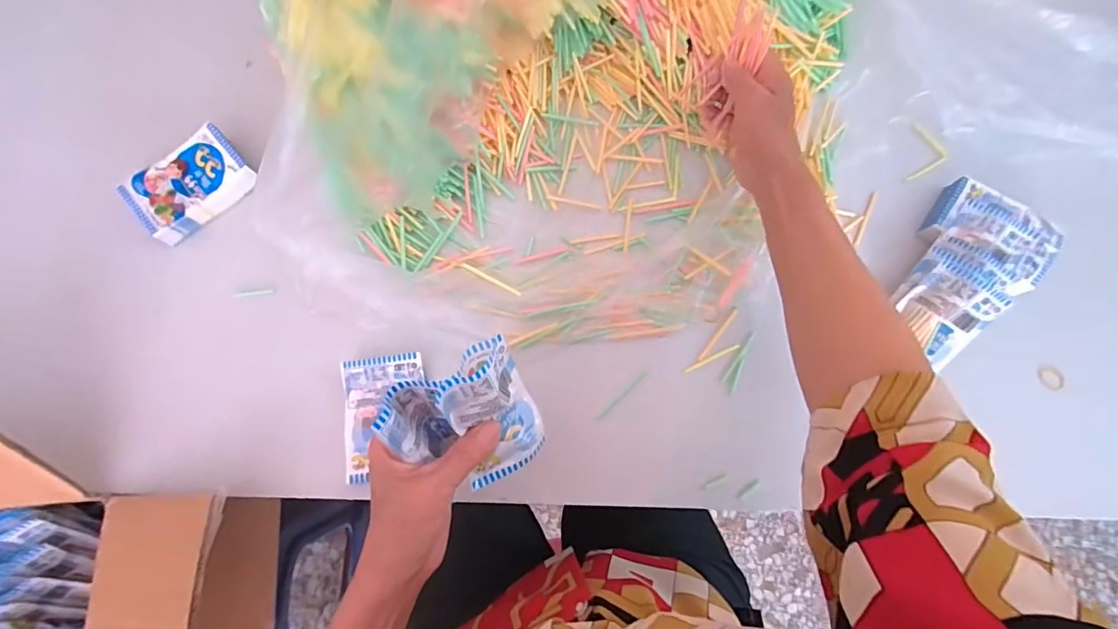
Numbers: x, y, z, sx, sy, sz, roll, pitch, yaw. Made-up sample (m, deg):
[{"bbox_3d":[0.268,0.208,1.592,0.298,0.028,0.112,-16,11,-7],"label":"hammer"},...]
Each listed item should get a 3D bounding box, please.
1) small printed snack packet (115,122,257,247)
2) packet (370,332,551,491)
[{"bbox_3d":[-0.354,-0.126,0.454,0.104,0.021,0.077,-42,80,-10],"label":"small printed snack packet"},{"bbox_3d":[-0.058,0.069,0.311,0.082,0.097,0.035,-25,39,-3],"label":"packet"}]

